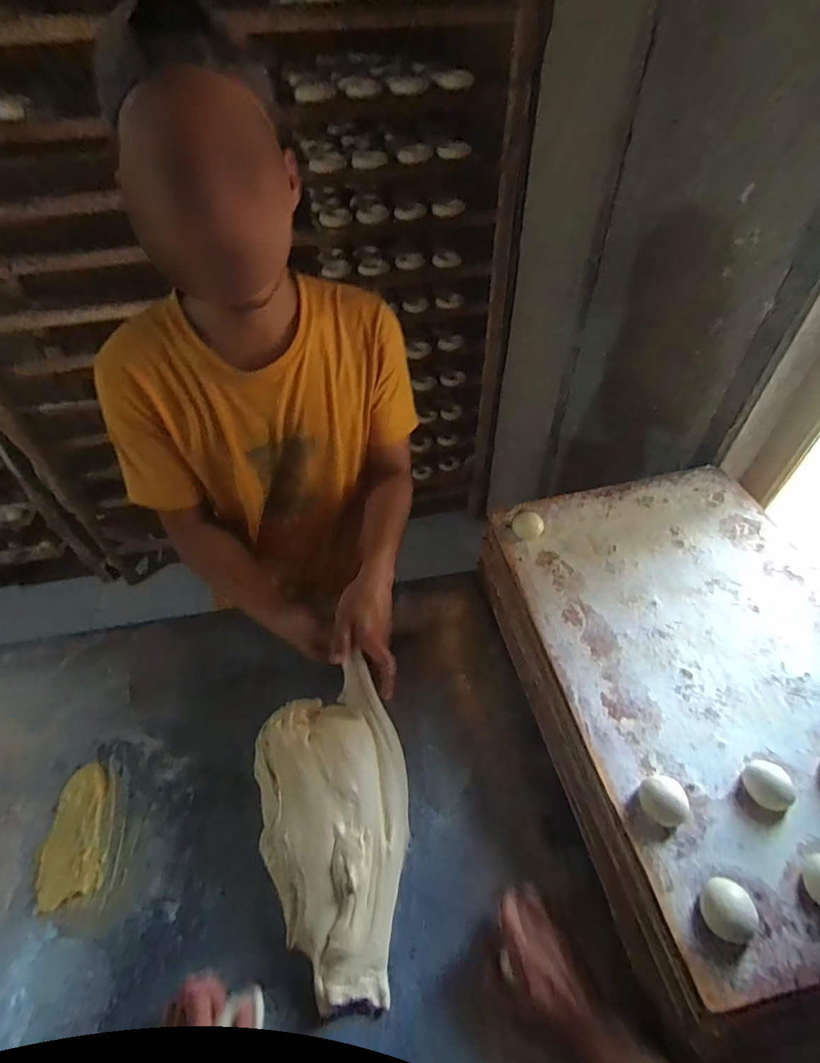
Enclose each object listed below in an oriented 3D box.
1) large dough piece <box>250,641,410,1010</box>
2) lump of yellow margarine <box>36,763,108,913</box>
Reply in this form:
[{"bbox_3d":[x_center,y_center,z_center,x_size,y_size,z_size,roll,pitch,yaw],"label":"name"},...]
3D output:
[{"bbox_3d":[-0.085,0.344,0.579,0.179,0.054,0.335,-14,48,-10],"label":"large dough piece"},{"bbox_3d":[-0.422,0.376,0.605,0.076,0.010,0.145,-17,49,-13],"label":"lump of yellow margarine"}]

